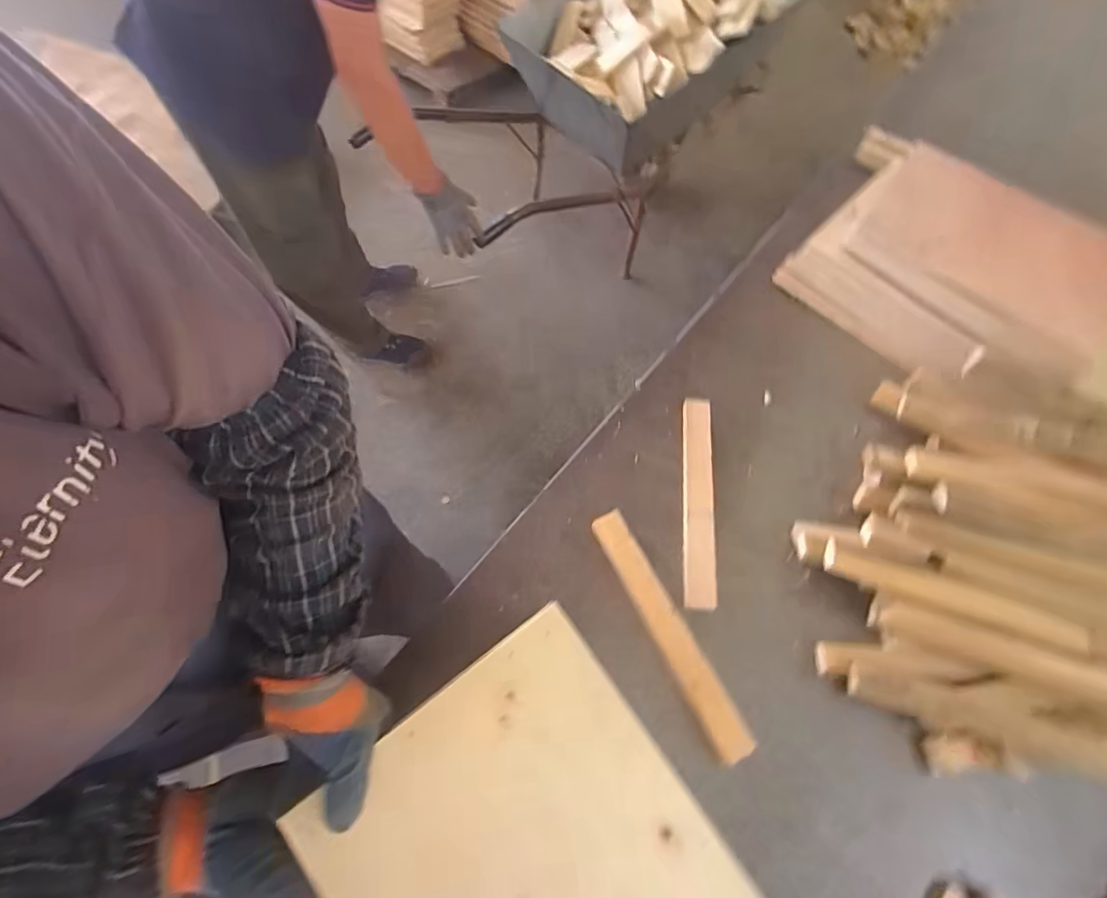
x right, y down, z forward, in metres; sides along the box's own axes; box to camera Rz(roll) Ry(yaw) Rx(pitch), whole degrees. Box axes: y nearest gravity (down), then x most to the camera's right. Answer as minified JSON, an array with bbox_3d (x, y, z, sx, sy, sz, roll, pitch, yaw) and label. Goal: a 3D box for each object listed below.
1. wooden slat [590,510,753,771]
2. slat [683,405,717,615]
[{"bbox_3d":[0.129,0.199,0.574,0.043,0.012,0.284,-23,66,-15],"label":"wooden slat"},{"bbox_3d":[0.188,0.058,0.663,0.038,0.018,0.286,7,62,0],"label":"slat"}]

